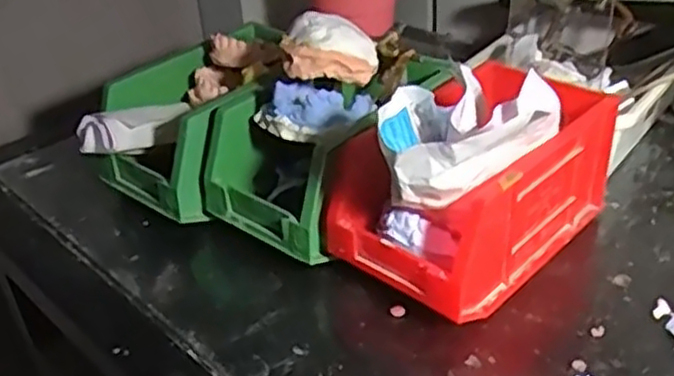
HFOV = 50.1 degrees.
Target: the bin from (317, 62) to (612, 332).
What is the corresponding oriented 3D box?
[{"bbox_3d":[0.084,0.000,0.457,0.104,0.090,0.169,25,44,38],"label":"bin"}]

